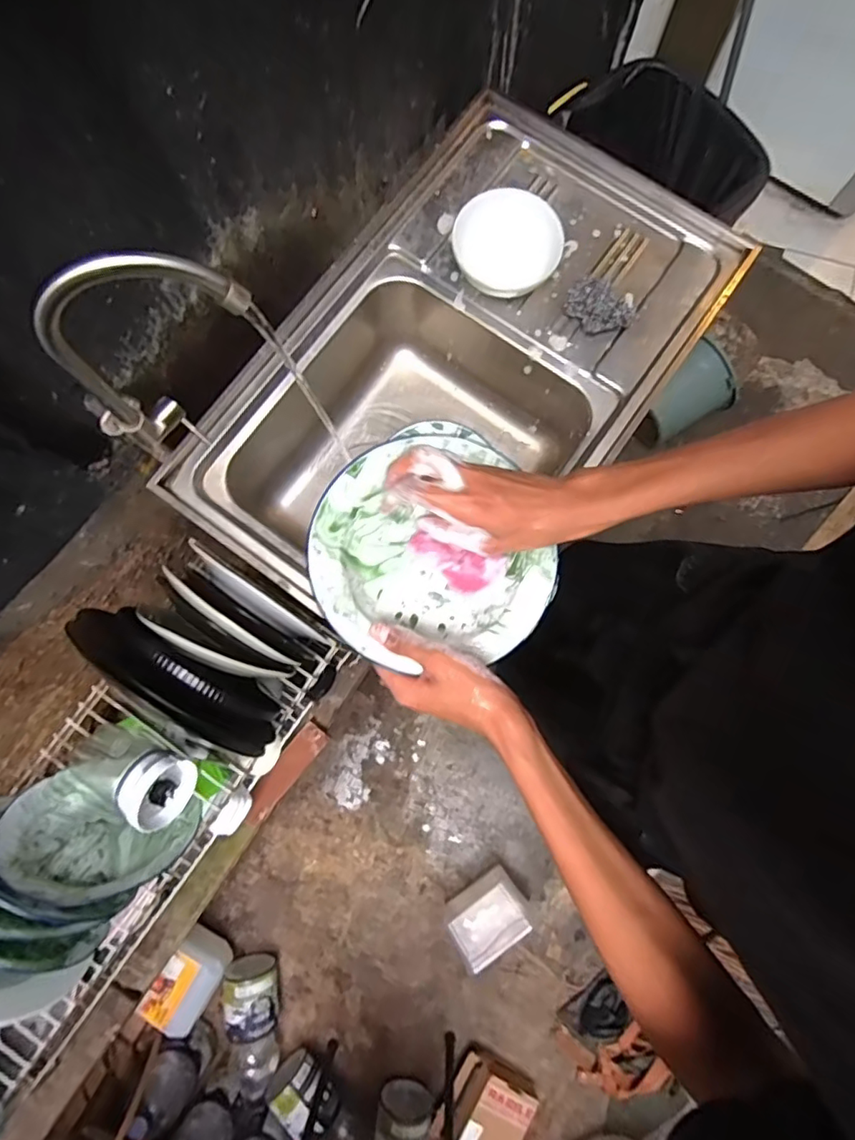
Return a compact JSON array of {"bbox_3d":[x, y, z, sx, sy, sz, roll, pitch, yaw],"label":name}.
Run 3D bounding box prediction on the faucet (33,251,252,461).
[{"bbox_3d":[-0.229,-0.180,0.503,0.173,0.240,0.047,-6,80,-1],"label":"faucet"}]

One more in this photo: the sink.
[{"bbox_3d":[0.040,-0.263,0.833,0.458,0.232,0.737,36,82,6],"label":"sink"}]

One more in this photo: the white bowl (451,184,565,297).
[{"bbox_3d":[0.106,-0.432,0.767,0.141,0.066,0.125,14,80,3],"label":"white bowl"}]

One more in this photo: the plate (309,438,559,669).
[{"bbox_3d":[-0.003,-0.013,0.508,0.199,0.036,0.207,0,80,0],"label":"plate"}]

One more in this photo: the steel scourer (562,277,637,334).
[{"bbox_3d":[0.236,-0.357,0.773,0.095,0.042,0.063,18,81,4],"label":"steel scourer"}]

